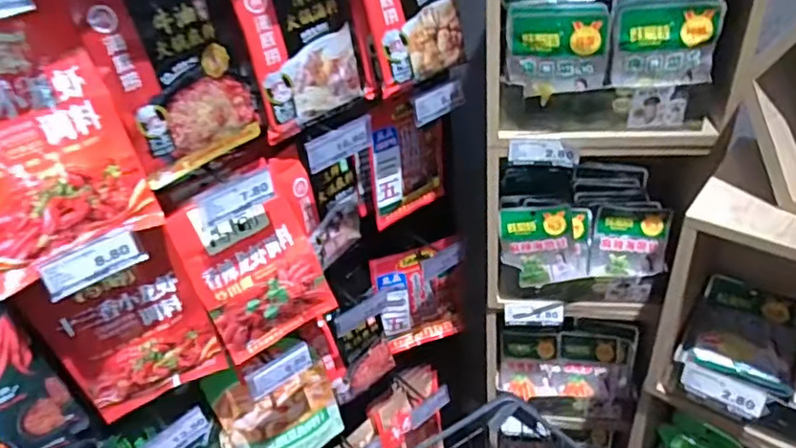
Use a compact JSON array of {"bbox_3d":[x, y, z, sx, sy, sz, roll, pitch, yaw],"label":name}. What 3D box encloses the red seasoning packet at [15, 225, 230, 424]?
[{"bbox_3d":[-0.335,0.138,0.759,0.172,0.233,0.020,-23,39,-21],"label":"red seasoning packet"}]

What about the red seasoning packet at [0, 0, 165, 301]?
[{"bbox_3d":[-0.354,-0.081,0.569,0.173,0.234,0.064,-32,43,-30],"label":"red seasoning packet"}]

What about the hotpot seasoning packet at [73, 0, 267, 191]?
[{"bbox_3d":[-0.238,-0.167,0.663,0.027,0.214,0.164,25,47,36],"label":"hotpot seasoning packet"}]

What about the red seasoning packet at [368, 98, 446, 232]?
[{"bbox_3d":[0.018,-0.111,0.969,0.025,0.217,0.151,26,47,37],"label":"red seasoning packet"}]

